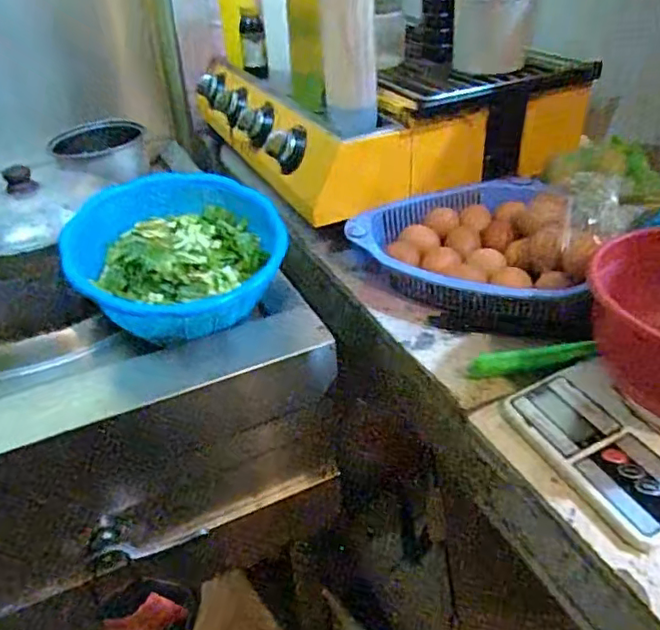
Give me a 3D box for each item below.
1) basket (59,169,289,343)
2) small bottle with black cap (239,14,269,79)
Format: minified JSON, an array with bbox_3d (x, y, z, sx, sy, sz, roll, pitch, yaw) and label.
[{"bbox_3d":[-0.172,-0.080,0.641,0.226,0.089,0.219,-22,40,-24],"label":"basket"},{"bbox_3d":[-0.121,-0.426,0.904,0.035,0.091,0.031,-12,16,-13],"label":"small bottle with black cap"}]

